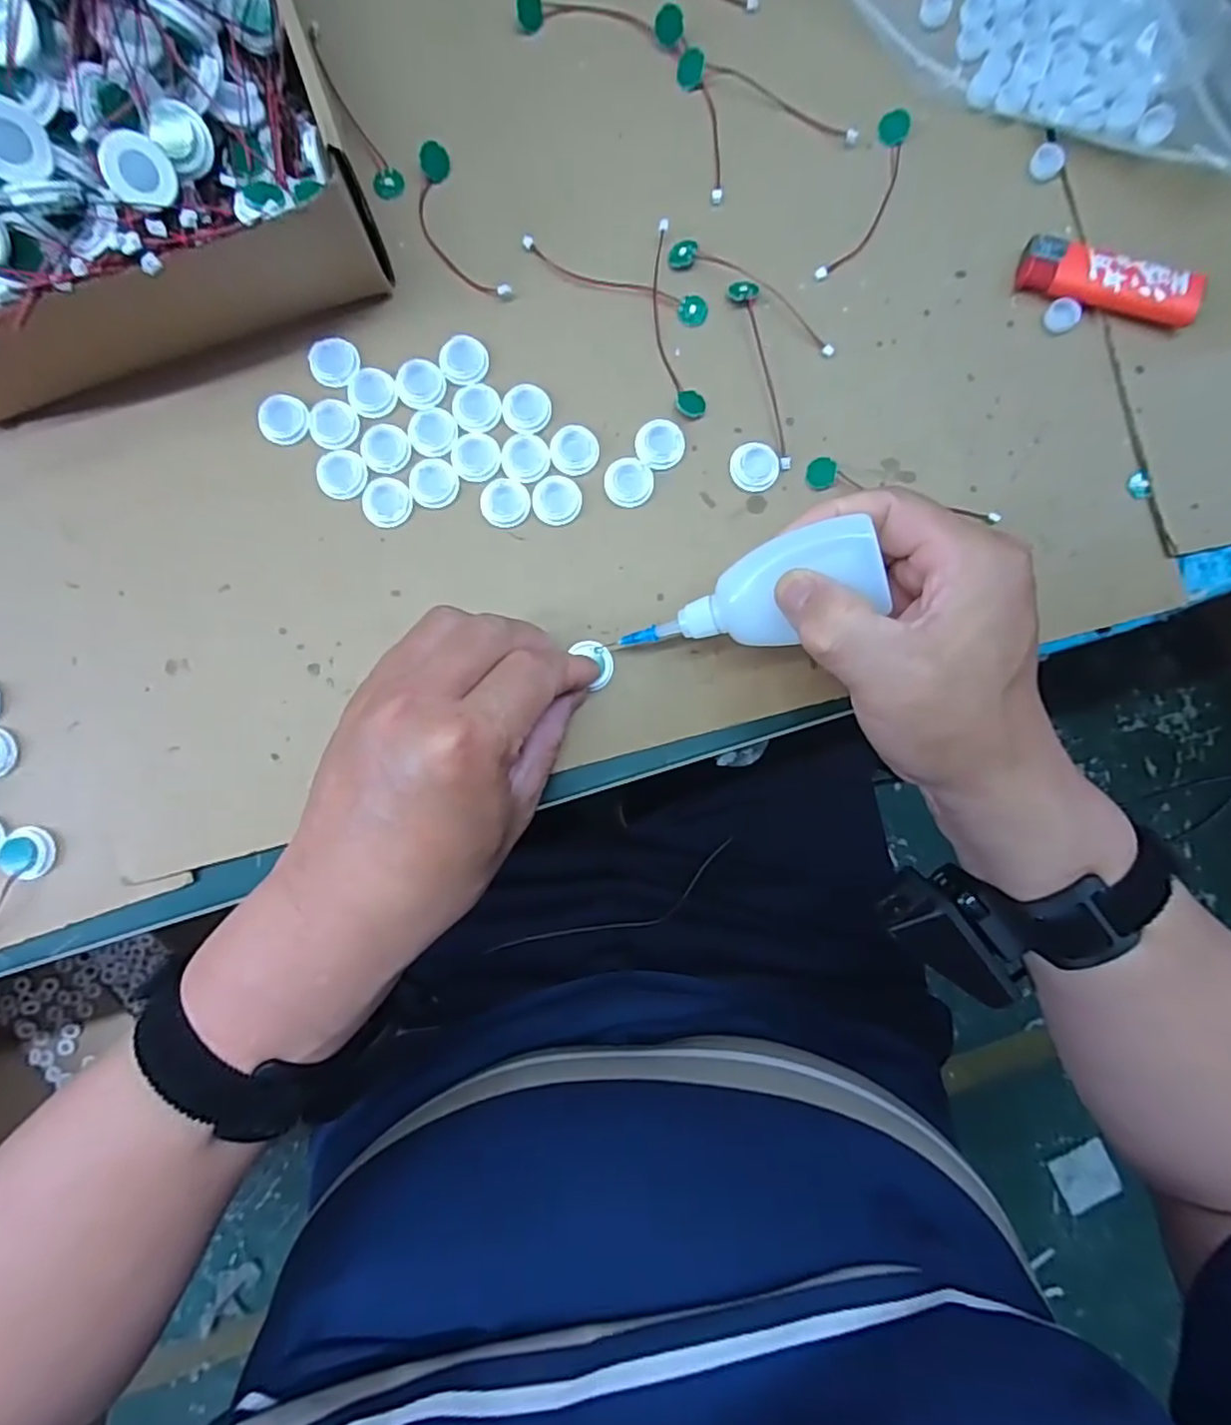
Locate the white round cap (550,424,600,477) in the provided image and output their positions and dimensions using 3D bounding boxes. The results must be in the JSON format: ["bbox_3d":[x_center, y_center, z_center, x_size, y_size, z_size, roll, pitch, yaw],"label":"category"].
[{"bbox_3d":[-0.019,-0.123,0.302,0.022,0.004,0.022,-1,87,-1],"label":"white round cap"}]

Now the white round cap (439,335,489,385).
[{"bbox_3d":[-0.071,-0.166,0.303,0.022,0.004,0.023,0,87,-1],"label":"white round cap"}]

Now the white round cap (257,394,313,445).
[{"bbox_3d":[-0.155,-0.137,0.300,0.023,0.004,0.022,0,87,-1],"label":"white round cap"}]

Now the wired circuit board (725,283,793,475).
[{"bbox_3d":[0.069,-0.160,0.306,0.014,0.006,0.091,-11,88,-2],"label":"wired circuit board"}]

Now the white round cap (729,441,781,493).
[{"bbox_3d":[0.066,-0.116,0.305,0.023,0.006,0.021,-3,87,-1],"label":"white round cap"}]

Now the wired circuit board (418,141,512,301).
[{"bbox_3d":[-0.076,-0.228,0.305,0.025,0.009,0.077,-25,88,-2],"label":"wired circuit board"}]

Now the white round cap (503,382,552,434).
[{"bbox_3d":[-0.042,-0.143,0.302,0.022,0.004,0.023,0,87,-1],"label":"white round cap"}]

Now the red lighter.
[{"bbox_3d":[0.230,-0.200,0.302,0.080,0.015,0.024,19,87,0],"label":"red lighter"}]

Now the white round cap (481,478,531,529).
[{"bbox_3d":[-0.051,-0.098,0.301,0.023,0.004,0.022,-1,87,-1],"label":"white round cap"}]

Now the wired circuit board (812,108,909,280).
[{"bbox_3d":[0.121,-0.246,0.309,0.019,0.005,0.088,24,87,0],"label":"wired circuit board"}]

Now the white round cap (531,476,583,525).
[{"bbox_3d":[-0.027,-0.099,0.302,0.023,0.004,0.022,0,87,-1],"label":"white round cap"}]

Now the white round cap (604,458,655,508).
[{"bbox_3d":[0.006,-0.109,0.303,0.023,0.004,0.022,0,87,-1],"label":"white round cap"}]

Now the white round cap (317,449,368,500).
[{"bbox_3d":[-0.127,-0.111,0.299,0.023,0.004,0.022,0,87,-1],"label":"white round cap"}]

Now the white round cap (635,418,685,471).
[{"bbox_3d":[0.021,-0.126,0.304,0.022,0.005,0.022,-1,87,-1],"label":"white round cap"}]

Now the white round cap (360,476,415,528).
[{"bbox_3d":[-0.106,-0.098,0.300,0.022,0.004,0.022,0,87,-1],"label":"white round cap"}]

